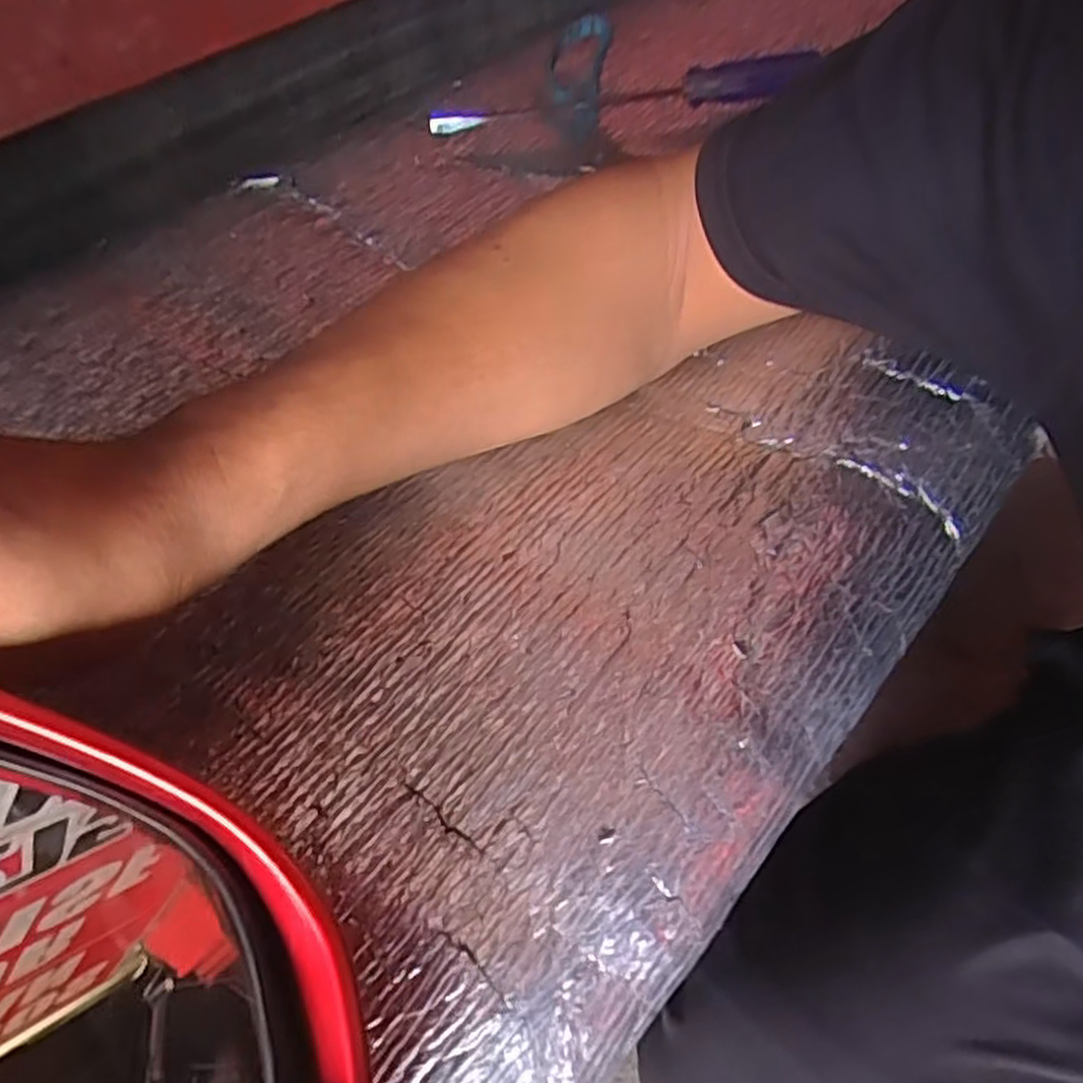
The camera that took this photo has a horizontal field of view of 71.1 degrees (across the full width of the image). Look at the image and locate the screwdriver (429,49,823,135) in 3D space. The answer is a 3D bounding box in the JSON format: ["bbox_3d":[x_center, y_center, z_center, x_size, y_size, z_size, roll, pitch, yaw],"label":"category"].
[{"bbox_3d":[0.048,-0.264,0.454,0.229,0.029,0.021,-12,57,-6],"label":"screwdriver"}]

